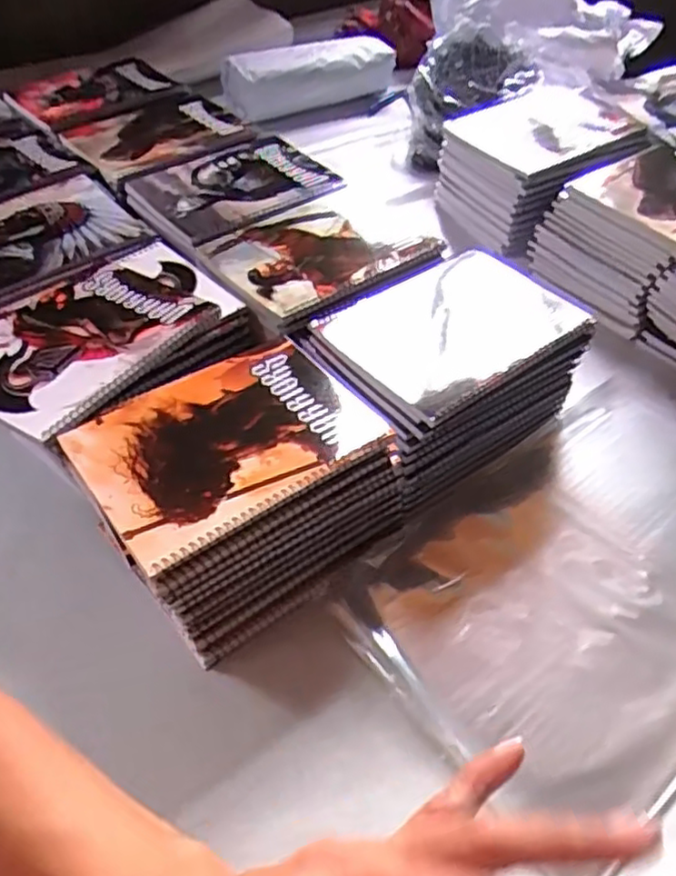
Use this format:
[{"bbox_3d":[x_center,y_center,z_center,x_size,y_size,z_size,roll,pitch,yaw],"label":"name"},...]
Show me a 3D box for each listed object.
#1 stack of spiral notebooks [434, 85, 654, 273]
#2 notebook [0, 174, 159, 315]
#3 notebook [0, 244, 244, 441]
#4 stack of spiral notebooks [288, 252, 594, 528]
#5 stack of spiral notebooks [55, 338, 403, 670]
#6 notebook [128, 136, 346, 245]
[{"bbox_3d":[0.260,-0.332,0.894,0.214,0.143,0.197,-30,52,-23],"label":"stack of spiral notebooks"},{"bbox_3d":[-0.301,-0.198,0.688,0.197,0.018,0.169,-32,54,-25],"label":"notebook"},{"bbox_3d":[-0.203,-0.097,0.595,0.148,0.007,0.235,27,53,25],"label":"notebook"},{"bbox_3d":[0.085,-0.052,0.638,0.205,0.112,0.173,-26,51,-25],"label":"stack of spiral notebooks"},{"bbox_3d":[-0.077,0.040,0.542,0.206,0.119,0.171,-29,52,-27],"label":"stack of spiral notebooks"},{"bbox_3d":[-0.111,-0.279,0.766,0.192,0.020,0.159,-29,52,-24],"label":"notebook"}]

